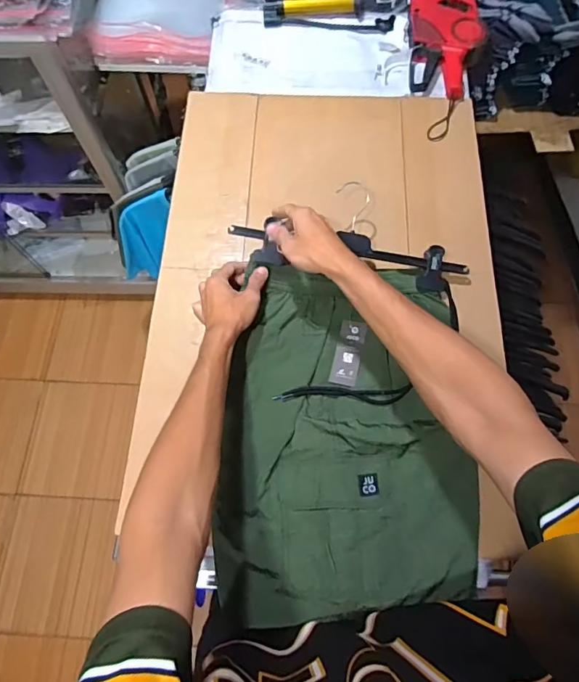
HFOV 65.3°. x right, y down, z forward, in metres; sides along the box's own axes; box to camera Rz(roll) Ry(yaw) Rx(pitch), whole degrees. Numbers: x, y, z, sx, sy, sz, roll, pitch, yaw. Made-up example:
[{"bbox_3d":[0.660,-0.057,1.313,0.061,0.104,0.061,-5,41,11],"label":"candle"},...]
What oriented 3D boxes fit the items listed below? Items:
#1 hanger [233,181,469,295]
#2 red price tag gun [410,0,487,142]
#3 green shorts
[{"bbox_3d":[0.090,-0.163,0.672,0.337,0.042,0.154,8,70,-3],"label":"hanger"},{"bbox_3d":[0.280,-0.494,0.797,0.124,0.049,0.301,2,70,1],"label":"red price tag gun"},{"bbox_3d":[0.072,0.113,0.588,0.306,0.018,0.439,3,70,1],"label":"green shorts"}]

